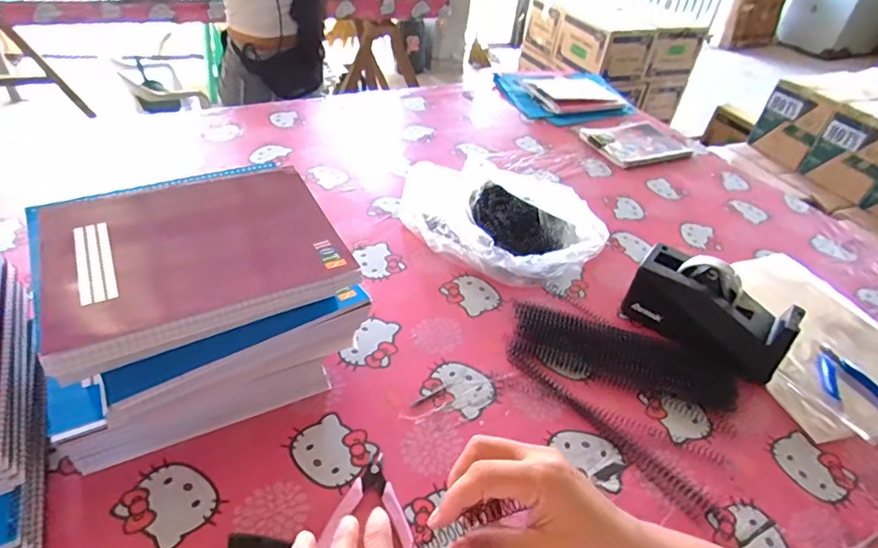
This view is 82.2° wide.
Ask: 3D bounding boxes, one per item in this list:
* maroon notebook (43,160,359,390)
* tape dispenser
[{"bbox_3d":[-0.233,-0.024,0.486,0.249,0.034,0.213,-21,49,-27],"label":"maroon notebook"},{"bbox_3d":[0.358,0.053,0.673,0.075,0.115,0.199,-30,53,-33],"label":"tape dispenser"}]

